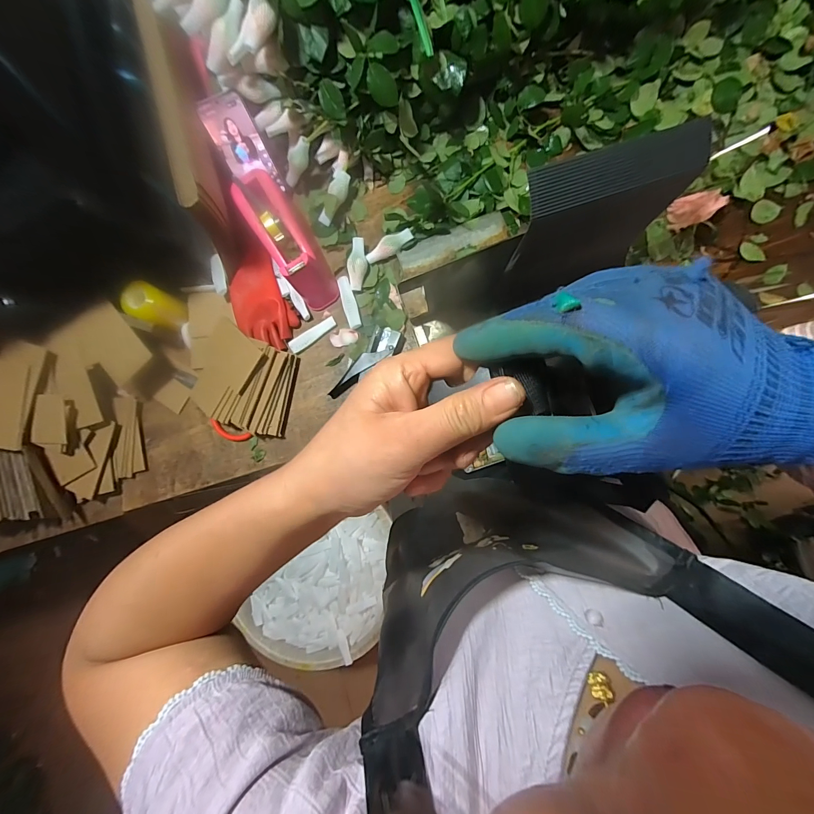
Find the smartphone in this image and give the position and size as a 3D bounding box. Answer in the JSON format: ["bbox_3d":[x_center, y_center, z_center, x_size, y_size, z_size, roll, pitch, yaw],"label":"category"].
[{"bbox_3d":[-0.259,-0.409,0.568,0.068,0.136,0.011,-23,50,3],"label":"smartphone"}]

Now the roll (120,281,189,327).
[{"bbox_3d":[-0.415,-0.166,0.593,0.051,0.082,0.056,-1,85,8],"label":"roll"}]

